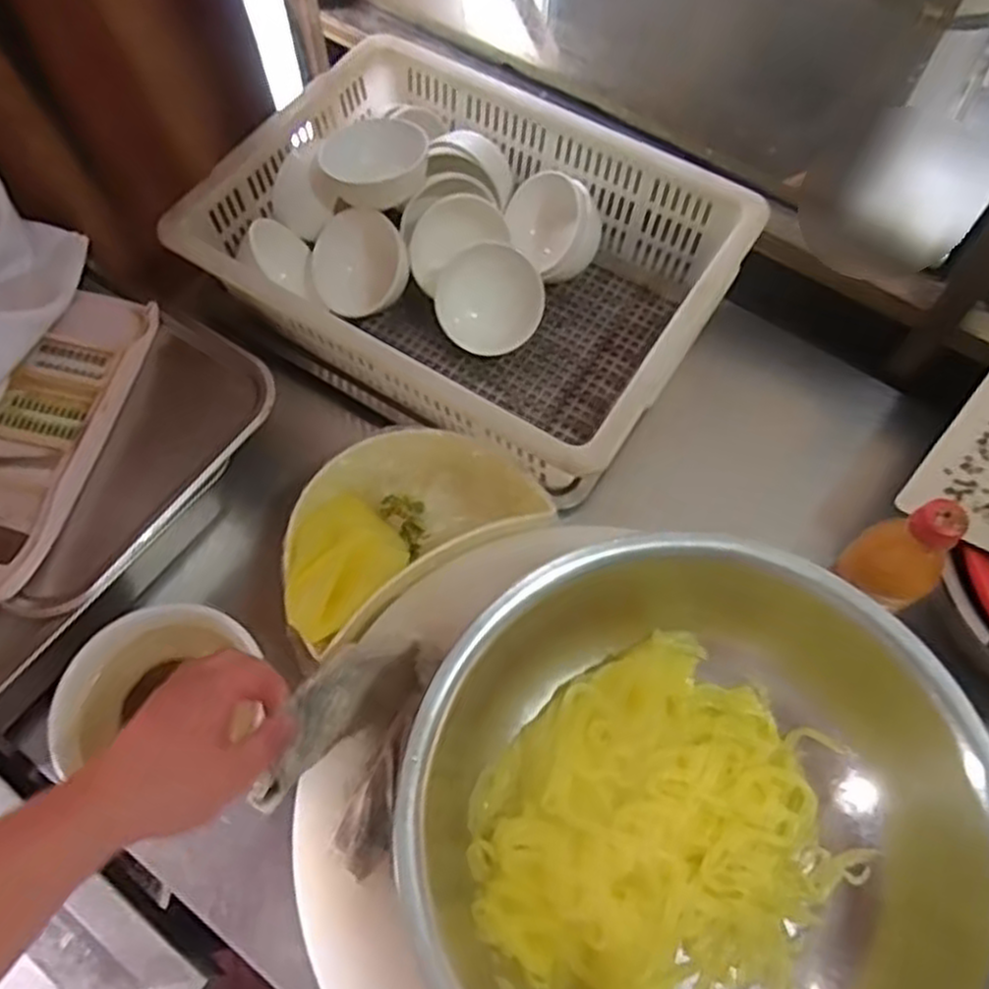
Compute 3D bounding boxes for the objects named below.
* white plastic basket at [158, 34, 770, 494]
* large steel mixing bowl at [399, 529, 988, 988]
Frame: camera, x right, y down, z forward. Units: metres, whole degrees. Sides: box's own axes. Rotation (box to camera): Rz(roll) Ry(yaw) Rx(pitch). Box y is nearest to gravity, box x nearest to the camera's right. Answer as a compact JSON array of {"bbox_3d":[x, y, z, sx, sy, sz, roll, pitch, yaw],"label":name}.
[{"bbox_3d":[-0.024,-0.259,0.837,0.516,0.146,0.379,31,68,13],"label":"white plastic basket"},{"bbox_3d":[0.131,0.225,0.544,0.369,0.139,0.347,0,64,-1],"label":"large steel mixing bowl"}]

